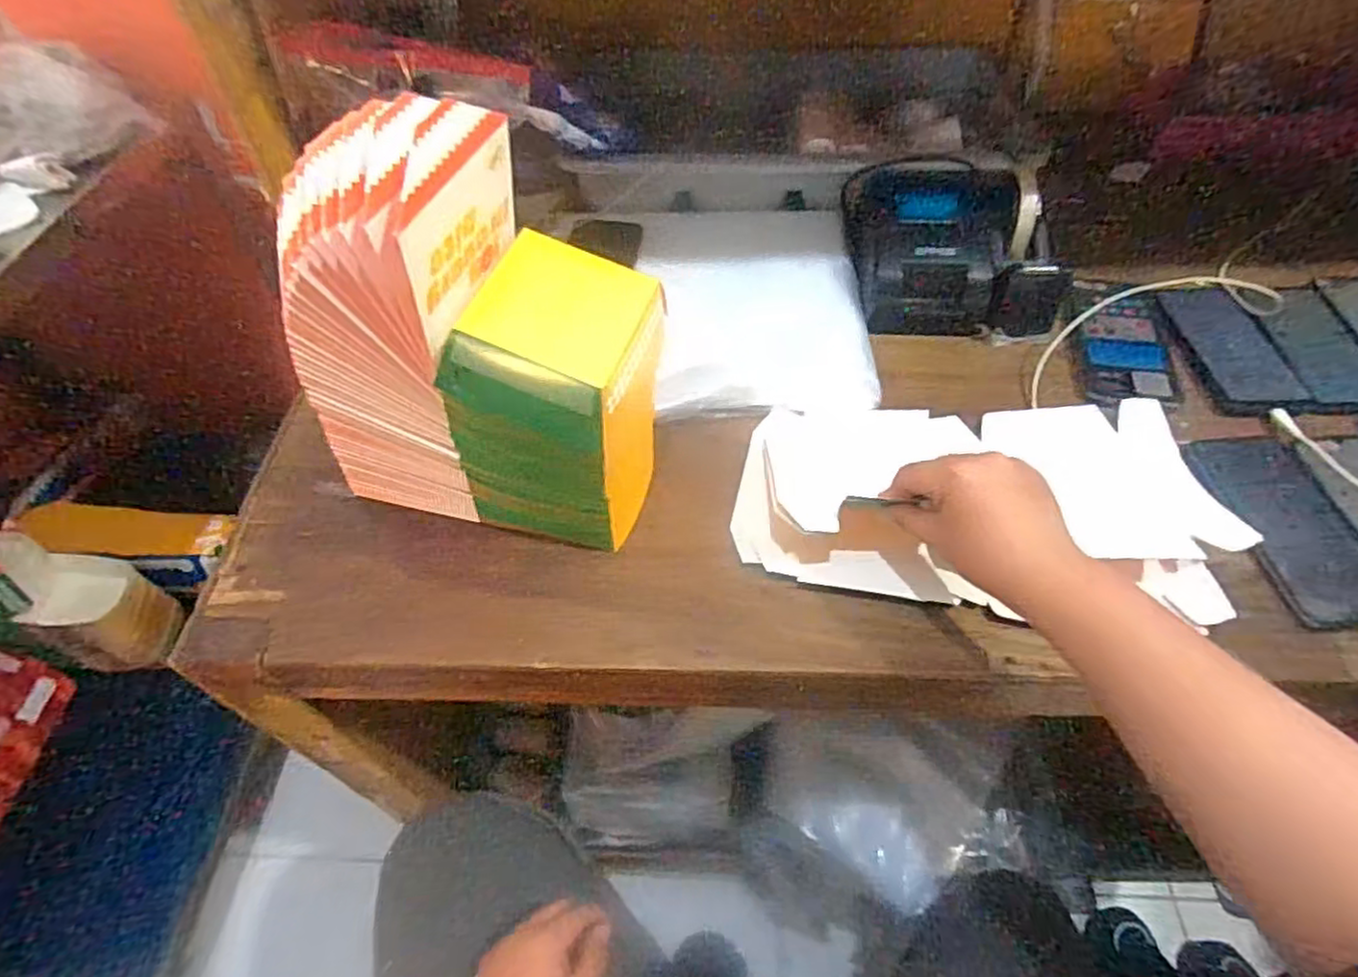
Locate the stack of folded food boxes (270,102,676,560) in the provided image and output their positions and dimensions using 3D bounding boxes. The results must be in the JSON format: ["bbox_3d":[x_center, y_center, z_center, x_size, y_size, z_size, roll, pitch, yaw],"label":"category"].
[{"bbox_3d":[-0.132,-0.091,0.445,0.226,0.275,0.095,11,53,10],"label":"stack of folded food boxes"}]

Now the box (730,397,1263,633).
[{"bbox_3d":[0.213,0.006,0.522,0.331,0.037,0.190,-2,52,4],"label":"box"}]

